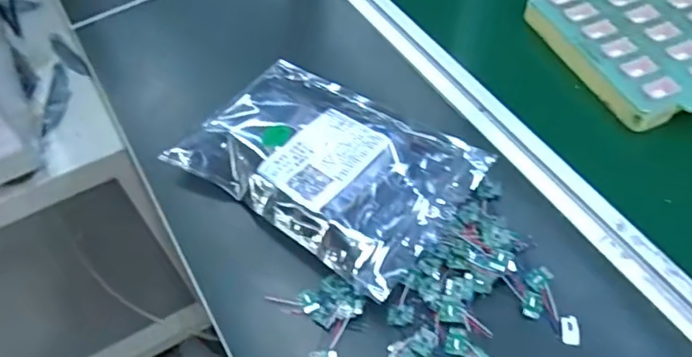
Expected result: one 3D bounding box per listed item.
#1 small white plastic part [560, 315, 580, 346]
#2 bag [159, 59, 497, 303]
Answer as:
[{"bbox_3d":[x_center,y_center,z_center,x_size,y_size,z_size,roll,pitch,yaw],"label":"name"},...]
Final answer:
[{"bbox_3d":[0.171,0.114,0.433,0.013,0.004,0.023,5,55,6],"label":"small white plastic part"},{"bbox_3d":[-0.018,-0.019,0.517,0.251,0.040,0.171,32,62,23],"label":"bag"}]

